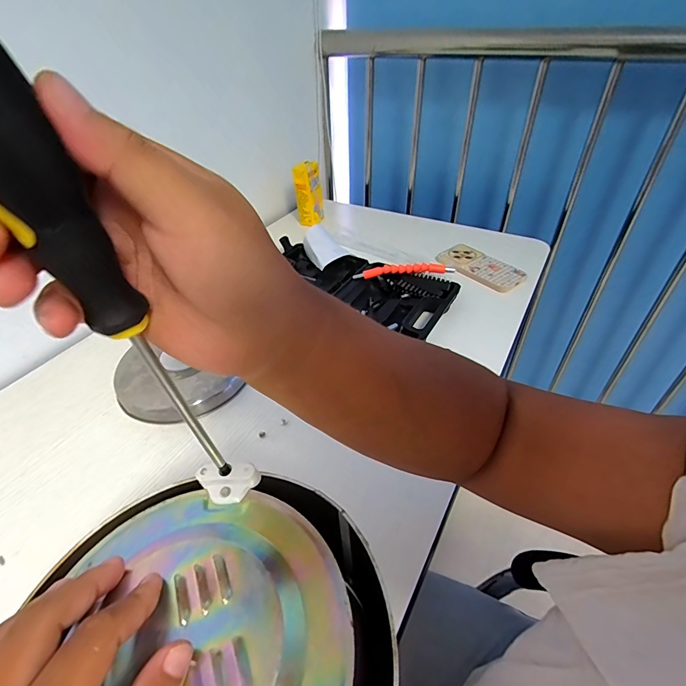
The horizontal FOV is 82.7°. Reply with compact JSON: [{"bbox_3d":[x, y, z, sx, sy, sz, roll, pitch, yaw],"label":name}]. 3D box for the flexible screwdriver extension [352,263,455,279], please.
[{"bbox_3d":[0.103,-0.122,0.663,0.165,0.031,0.017,1,40,2],"label":"flexible screwdriver extension"}]

